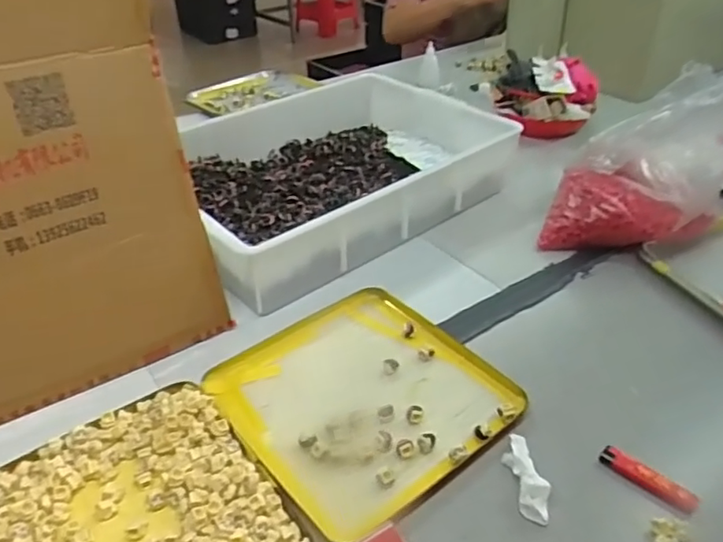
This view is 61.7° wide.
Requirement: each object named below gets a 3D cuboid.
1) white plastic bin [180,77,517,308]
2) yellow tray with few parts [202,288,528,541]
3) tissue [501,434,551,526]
[{"bbox_3d":[-0.051,-0.156,0.897,0.482,0.091,0.358,-26,42,-30],"label":"white plastic bin"},{"bbox_3d":[0.001,0.121,0.608,0.234,0.023,0.245,-29,46,-31],"label":"yellow tray with few parts"},{"bbox_3d":[0.142,0.175,0.521,0.027,0.013,0.086,-4,36,-4],"label":"tissue"}]

